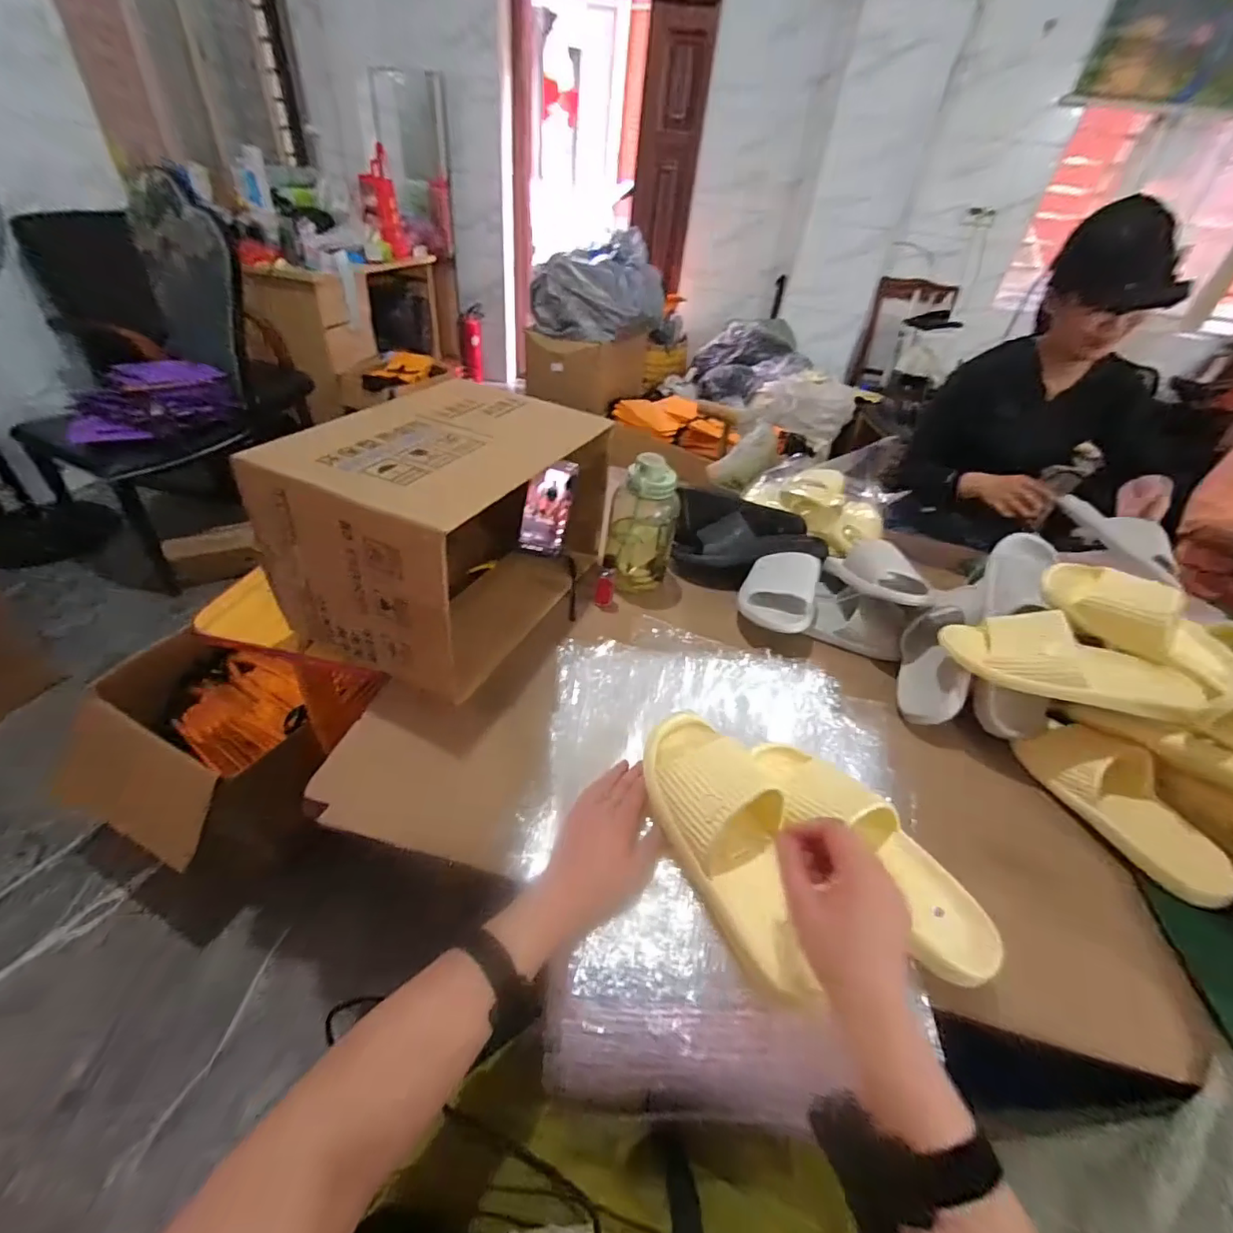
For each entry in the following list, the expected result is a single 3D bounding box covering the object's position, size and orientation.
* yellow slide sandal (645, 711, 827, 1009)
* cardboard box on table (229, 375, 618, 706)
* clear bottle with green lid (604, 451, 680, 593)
[{"bbox_3d":[0.113,0.200,0.484,0.115,0.062,0.254,-9,56,-19],"label":"yellow slide sandal"},{"bbox_3d":[-0.215,-0.141,0.742,0.267,0.242,0.414,21,42,16],"label":"cardboard box on table"},{"bbox_3d":[0.036,-0.134,0.824,0.103,0.213,0.085,16,40,10],"label":"clear bottle with green lid"}]

